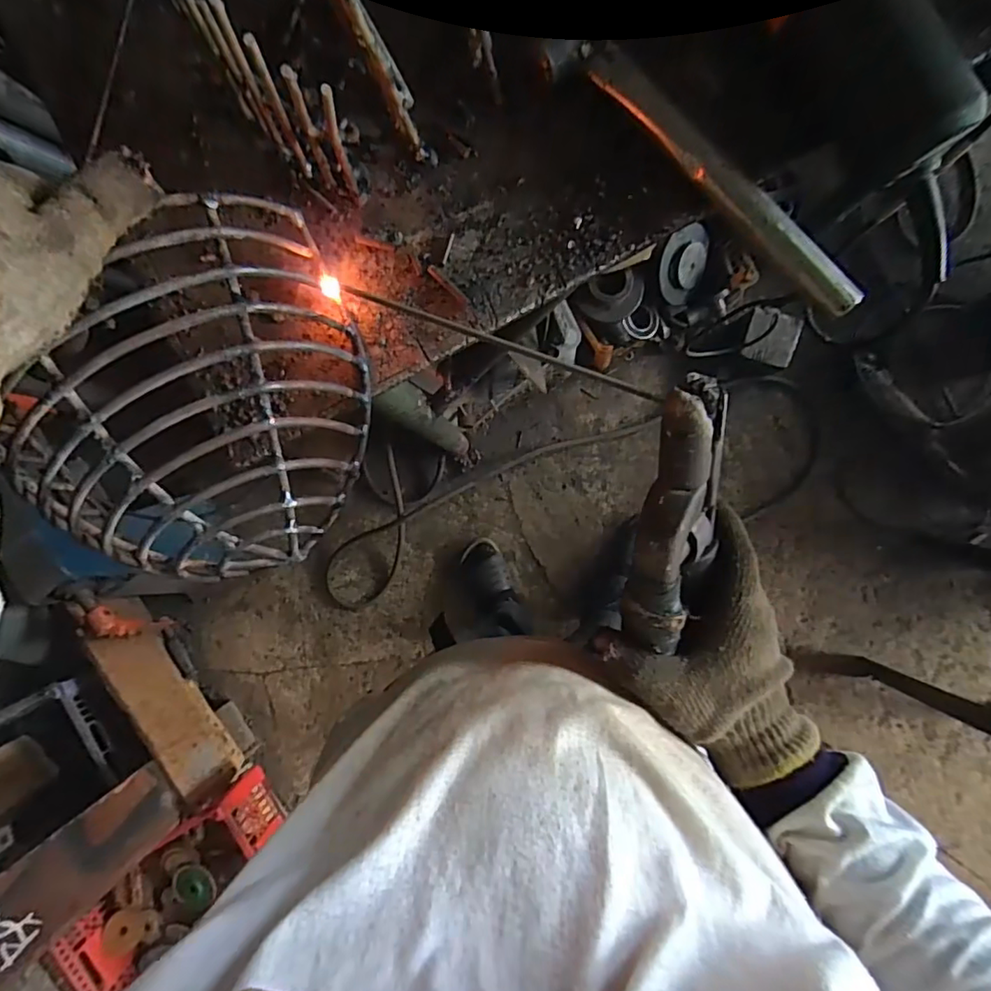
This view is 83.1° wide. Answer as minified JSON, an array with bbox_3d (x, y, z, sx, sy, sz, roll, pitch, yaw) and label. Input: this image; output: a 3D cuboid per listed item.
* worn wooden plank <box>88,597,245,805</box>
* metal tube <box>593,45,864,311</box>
[{"bbox_3d":[-0.668,0.406,1.134,0.037,0.179,0.424,-32,90,4],"label":"worn wooden plank"},{"bbox_3d":[0.133,-0.183,0.329,0.022,0.019,0.204,-44,89,4],"label":"metal tube"}]

